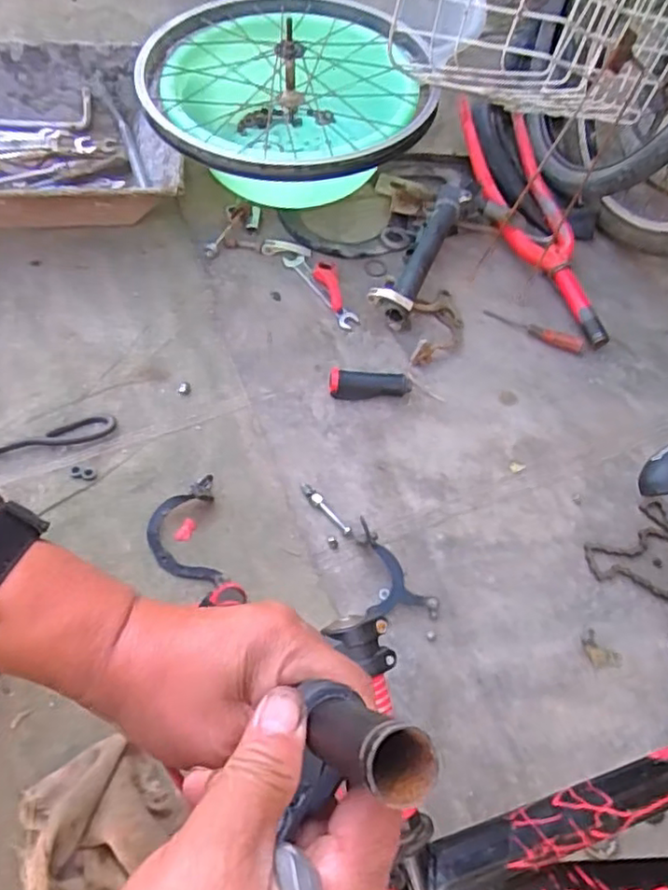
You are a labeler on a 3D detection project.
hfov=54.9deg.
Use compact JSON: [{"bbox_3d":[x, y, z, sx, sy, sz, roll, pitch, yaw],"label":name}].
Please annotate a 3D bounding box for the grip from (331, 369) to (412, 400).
[{"bbox_3d":[0.048,-0.077,0.836,0.105,0.025,0.038,0,63,-4],"label":"grip"}]

